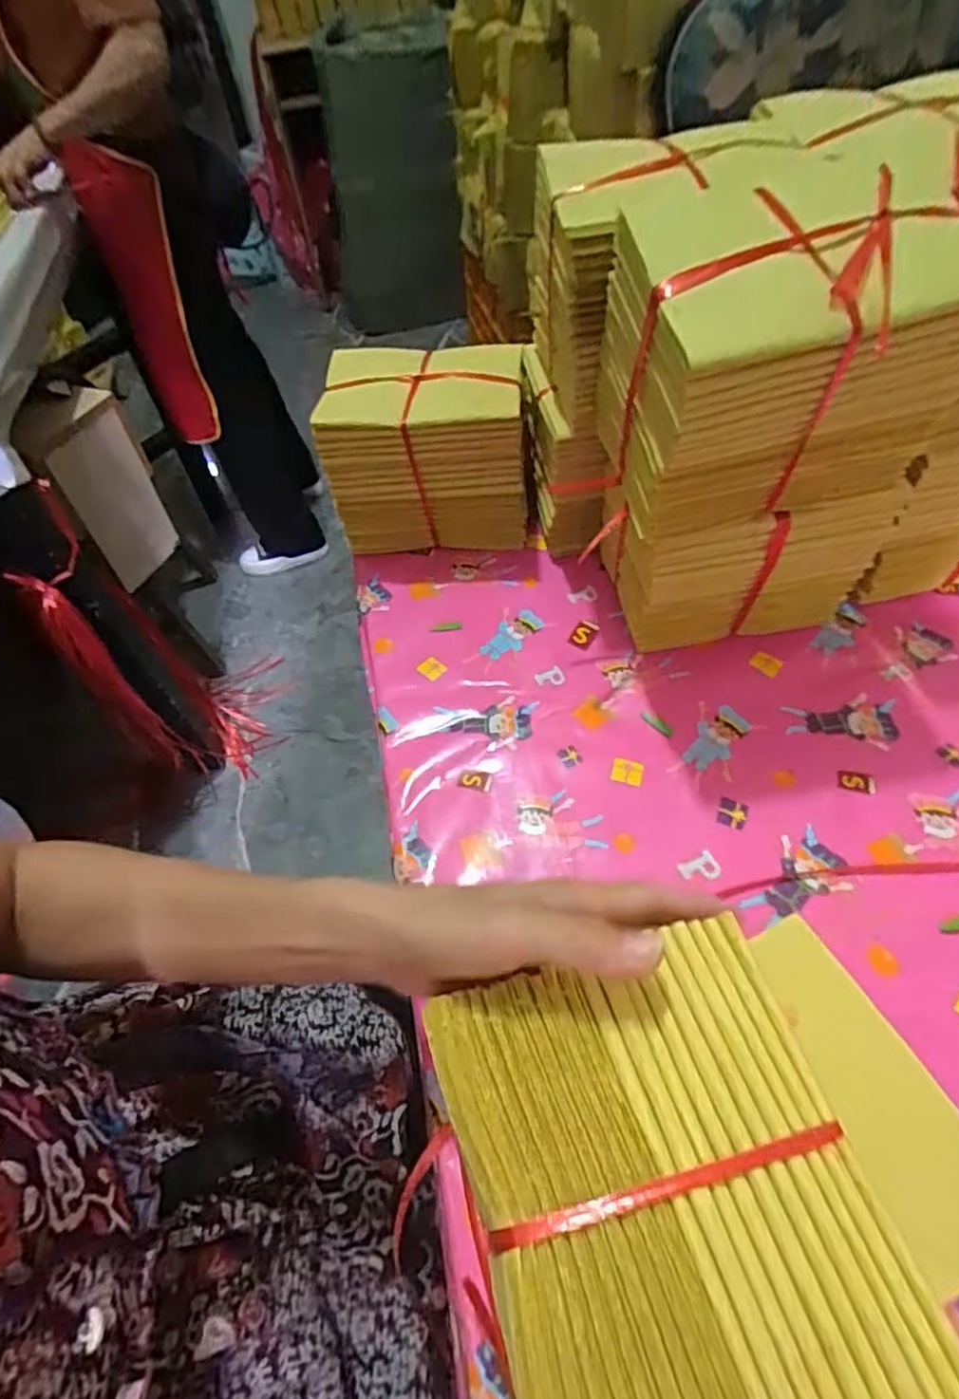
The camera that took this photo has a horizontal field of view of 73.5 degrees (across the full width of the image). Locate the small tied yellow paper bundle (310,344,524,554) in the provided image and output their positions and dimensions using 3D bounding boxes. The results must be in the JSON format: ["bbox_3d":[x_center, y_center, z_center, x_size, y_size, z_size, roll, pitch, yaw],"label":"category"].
[{"bbox_3d":[-0.046,-0.216,0.573,0.163,0.151,0.110,-3,54,2],"label":"small tied yellow paper bundle"}]

